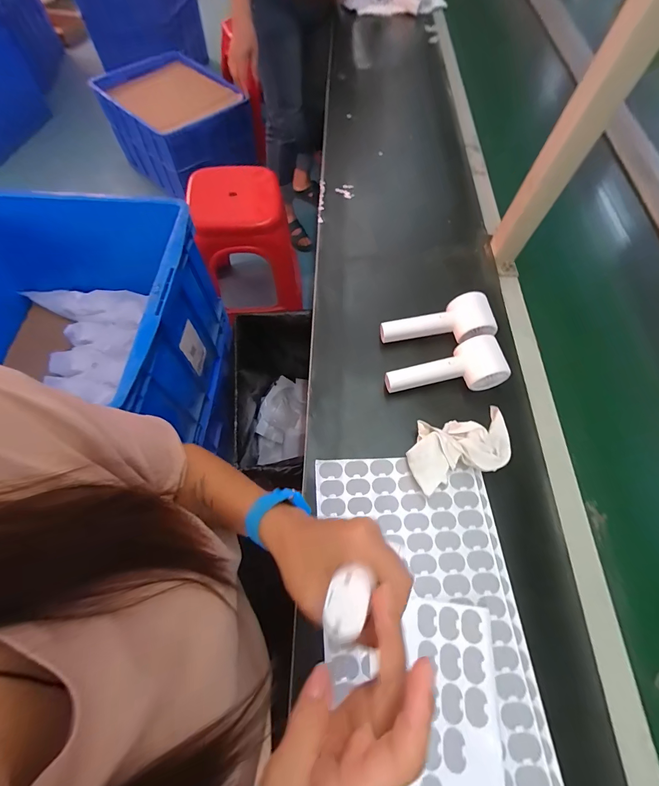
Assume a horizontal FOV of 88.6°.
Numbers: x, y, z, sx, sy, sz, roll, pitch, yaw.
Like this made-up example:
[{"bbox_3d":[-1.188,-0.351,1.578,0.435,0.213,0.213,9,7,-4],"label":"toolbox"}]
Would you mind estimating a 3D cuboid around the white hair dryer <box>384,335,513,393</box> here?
[{"bbox_3d":[0.155,-0.029,0.466,0.153,0.048,0.056,-13,65,8],"label":"white hair dryer"}]

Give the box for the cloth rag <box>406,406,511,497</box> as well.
[{"bbox_3d":[0.162,0.064,0.418,0.141,0.043,0.082,-17,67,-11],"label":"cloth rag"}]

